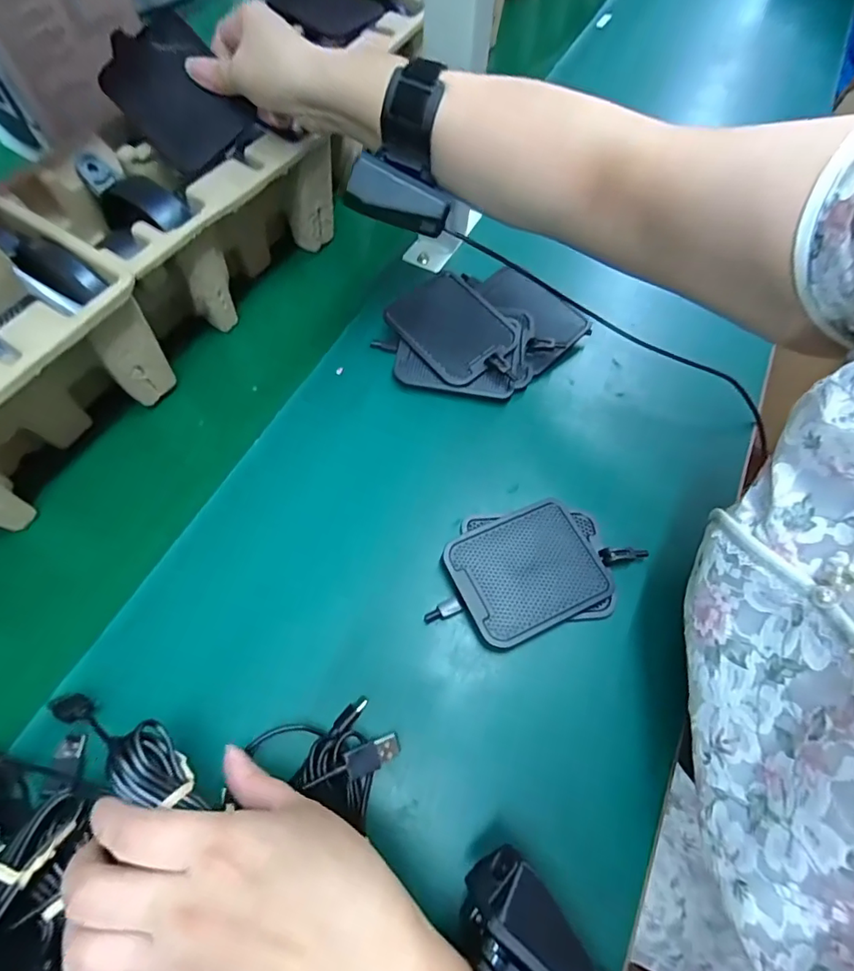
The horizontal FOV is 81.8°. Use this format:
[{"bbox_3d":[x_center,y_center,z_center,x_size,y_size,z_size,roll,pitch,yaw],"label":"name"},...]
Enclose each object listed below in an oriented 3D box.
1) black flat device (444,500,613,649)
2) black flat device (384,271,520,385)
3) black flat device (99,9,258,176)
[{"bbox_3d":[0.068,0.056,0.333,0.100,0.009,0.079,-23,68,-13],"label":"black flat device"},{"bbox_3d":[0.025,-0.133,0.412,0.079,0.012,0.107,-40,75,-15],"label":"black flat device"},{"bbox_3d":[-0.189,-0.295,0.371,0.077,0.008,0.105,-42,96,2],"label":"black flat device"}]

